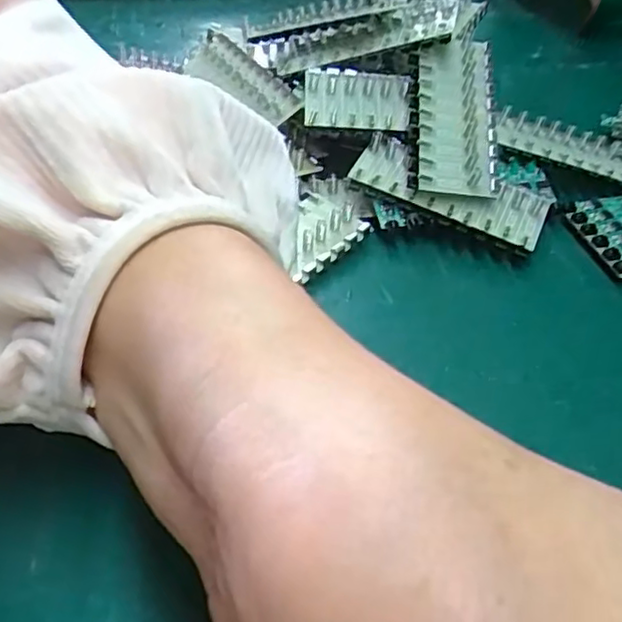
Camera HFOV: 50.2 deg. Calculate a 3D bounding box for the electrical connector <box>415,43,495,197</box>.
[{"bbox_3d":[0.061,-0.082,0.280,0.033,0.009,0.073,5,67,2],"label":"electrical connector"}]

